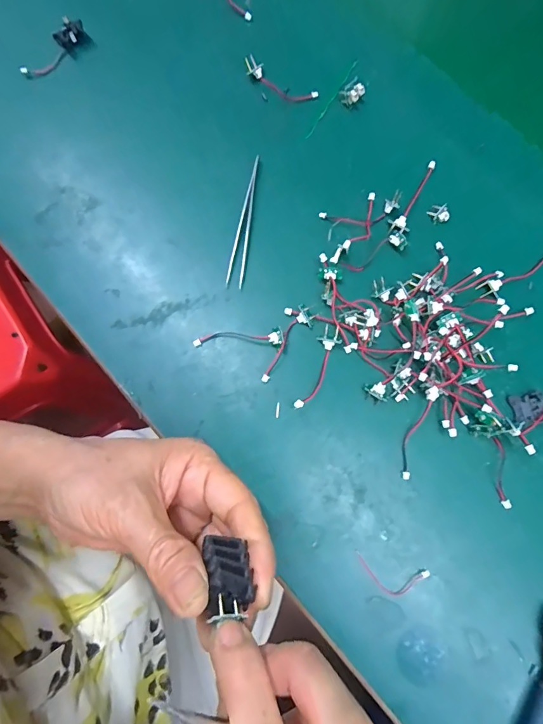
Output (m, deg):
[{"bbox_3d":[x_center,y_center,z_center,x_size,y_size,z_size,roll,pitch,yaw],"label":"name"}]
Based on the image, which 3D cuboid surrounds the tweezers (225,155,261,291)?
[{"bbox_3d":[-0.020,-0.105,0.299,0.011,0.008,0.103,7,78,3],"label":"tweezers"}]

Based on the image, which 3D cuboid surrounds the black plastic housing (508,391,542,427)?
[{"bbox_3d":[0.168,0.030,0.265,0.022,0.007,0.020,-13,77,-1],"label":"black plastic housing"}]

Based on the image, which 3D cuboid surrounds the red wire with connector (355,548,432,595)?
[{"bbox_3d":[0.071,0.129,0.244,0.043,0.006,0.019,13,78,4],"label":"red wire with connector"}]

